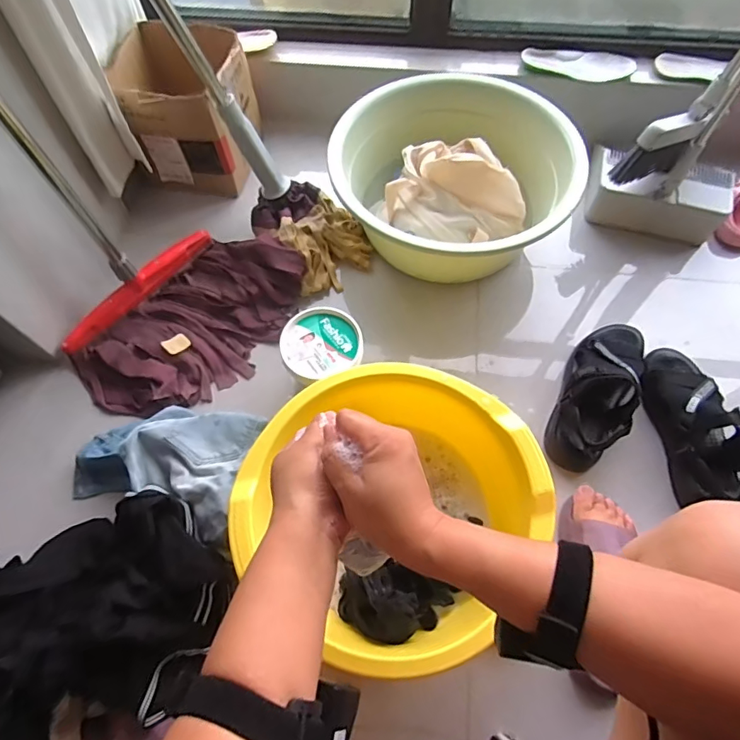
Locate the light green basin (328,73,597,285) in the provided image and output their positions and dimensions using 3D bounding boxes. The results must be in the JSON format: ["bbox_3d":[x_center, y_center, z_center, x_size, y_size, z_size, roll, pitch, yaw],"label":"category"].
[{"bbox_3d":[0.147,-0.379,0.964,0.425,0.195,0.387,-1,64,1],"label":"light green basin"}]

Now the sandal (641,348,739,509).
[{"bbox_3d":[0.532,0.082,0.798,0.100,0.098,0.262,-7,64,-2],"label":"sandal"}]

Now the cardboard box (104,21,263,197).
[{"bbox_3d":[-0.380,-0.555,1.028,0.229,0.232,0.243,7,64,5],"label":"cardboard box"}]

